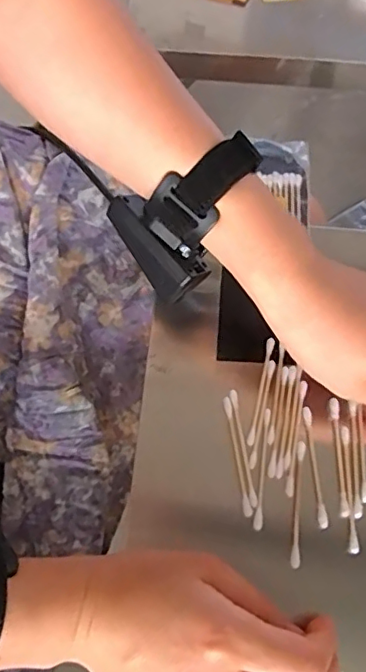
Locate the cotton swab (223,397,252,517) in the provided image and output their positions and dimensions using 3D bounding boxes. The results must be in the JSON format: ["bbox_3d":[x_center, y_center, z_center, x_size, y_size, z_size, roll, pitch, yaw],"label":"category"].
[{"bbox_3d":[0.033,0.071,0.337,0.005,0.004,0.071,-8,66,-4],"label":"cotton swab"}]

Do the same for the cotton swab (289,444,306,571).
[{"bbox_3d":[0.068,0.098,0.328,0.006,0.006,0.070,7,66,3],"label":"cotton swab"}]

